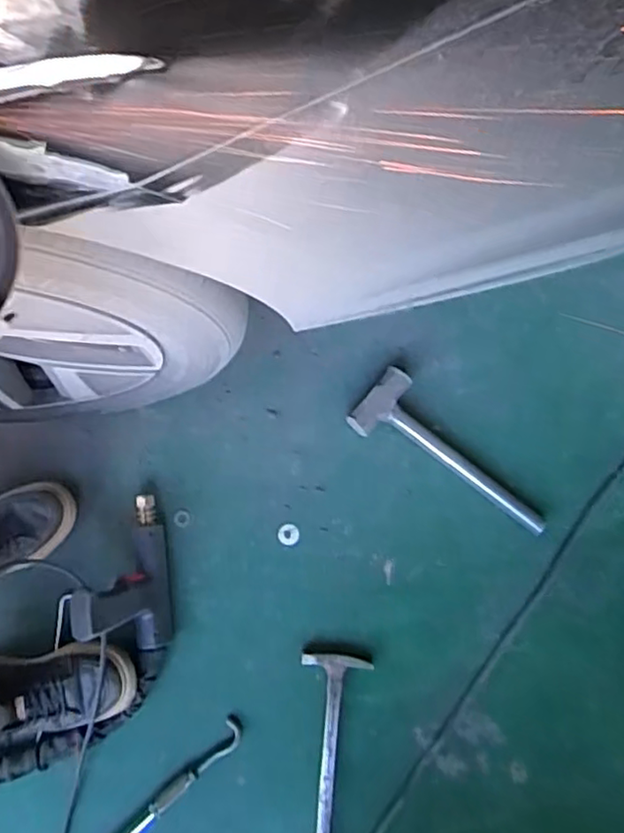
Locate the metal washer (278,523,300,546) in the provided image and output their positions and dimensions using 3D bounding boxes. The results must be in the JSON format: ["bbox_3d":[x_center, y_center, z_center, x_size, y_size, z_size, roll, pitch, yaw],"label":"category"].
[{"bbox_3d":[-0.034,0.173,0.946,0.030,0.004,0.031,0,79,1],"label":"metal washer"}]

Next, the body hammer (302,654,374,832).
[{"bbox_3d":[0.029,0.474,0.870,0.090,0.022,0.290,2,82,2],"label":"body hammer"}]

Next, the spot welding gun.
[{"bbox_3d":[-0.249,0.208,0.852,0.097,0.137,0.206,-8,79,0],"label":"spot welding gun"}]

